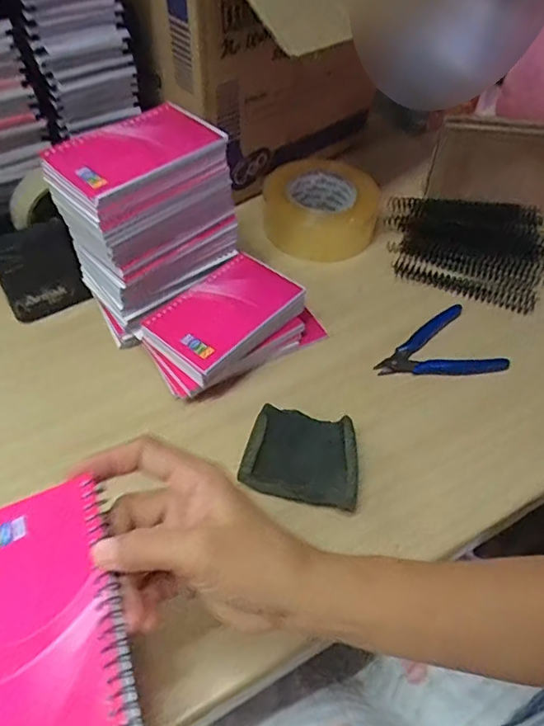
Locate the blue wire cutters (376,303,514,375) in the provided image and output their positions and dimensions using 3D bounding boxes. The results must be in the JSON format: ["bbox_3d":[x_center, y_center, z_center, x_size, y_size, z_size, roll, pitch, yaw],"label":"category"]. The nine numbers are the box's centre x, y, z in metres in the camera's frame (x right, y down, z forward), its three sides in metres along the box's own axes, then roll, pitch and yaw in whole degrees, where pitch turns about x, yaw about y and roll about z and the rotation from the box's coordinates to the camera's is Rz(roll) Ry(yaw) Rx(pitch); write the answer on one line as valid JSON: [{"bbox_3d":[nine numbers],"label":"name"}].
[{"bbox_3d":[0.154,-0.010,0.540,0.117,0.009,0.079,-19,54,-15],"label":"blue wire cutters"}]

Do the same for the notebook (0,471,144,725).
[{"bbox_3d":[-0.114,0.129,0.271,0.088,0.016,0.129,-23,57,1],"label":"notebook"}]

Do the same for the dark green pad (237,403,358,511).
[{"bbox_3d":[0.024,0.074,0.450,0.088,0.035,0.069,9,52,7],"label":"dark green pad"}]

